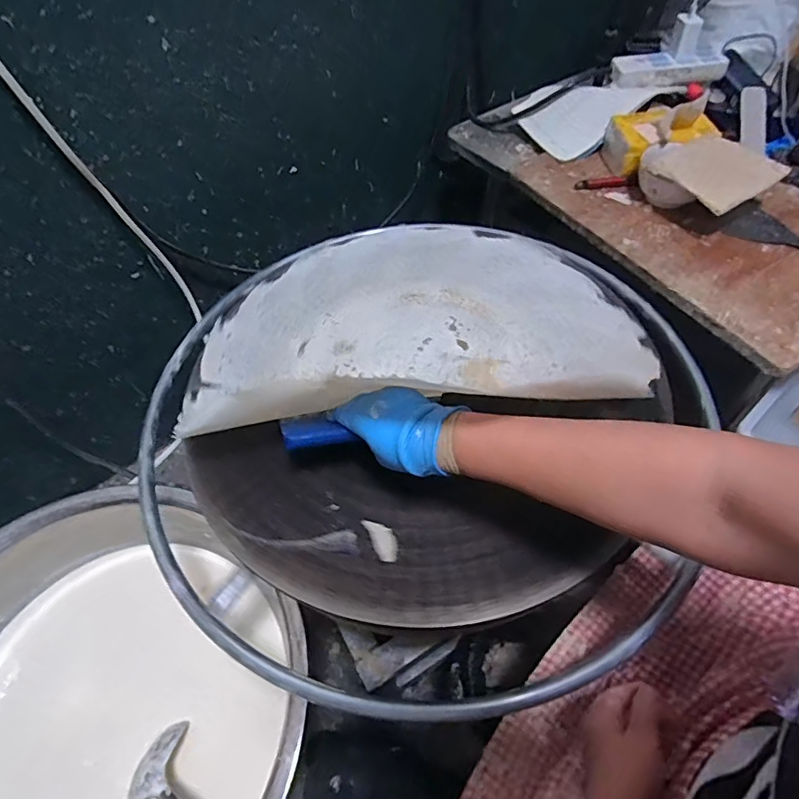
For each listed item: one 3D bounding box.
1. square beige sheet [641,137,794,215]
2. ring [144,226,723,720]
[{"bbox_3d":[0.490,-0.361,0.790,0.162,0.019,0.155,-31,64,-17],"label":"square beige sheet"},{"bbox_3d":[0.025,0.007,0.654,0.712,0.056,0.689,-2,58,4],"label":"ring"}]

